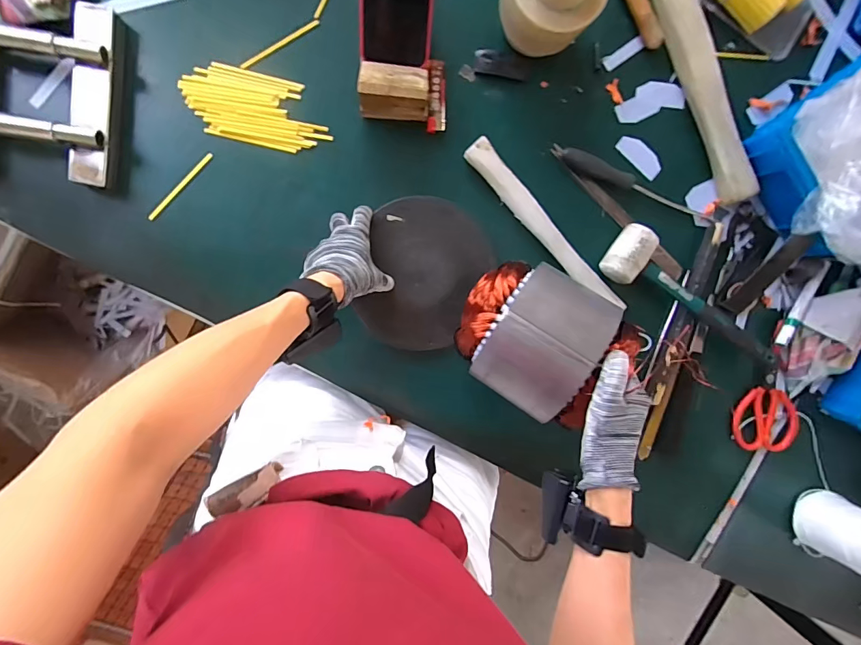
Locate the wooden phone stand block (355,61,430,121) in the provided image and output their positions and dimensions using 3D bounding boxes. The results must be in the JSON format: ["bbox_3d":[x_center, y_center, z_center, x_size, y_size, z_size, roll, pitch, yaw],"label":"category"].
[{"bbox_3d":[-0.043,-0.281,0.489,0.080,0.065,0.056,2,96,-6],"label":"wooden phone stand block"}]

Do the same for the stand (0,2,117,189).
[{"bbox_3d":[-0.454,-0.266,0.456,0.176,0.050,0.194,6,95,-6],"label":"stand"}]

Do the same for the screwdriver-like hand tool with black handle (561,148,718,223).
[{"bbox_3d":[0.286,-0.182,0.554,0.234,0.019,0.024,21,93,-7],"label":"screwdriver-like hand tool with black handle"}]

